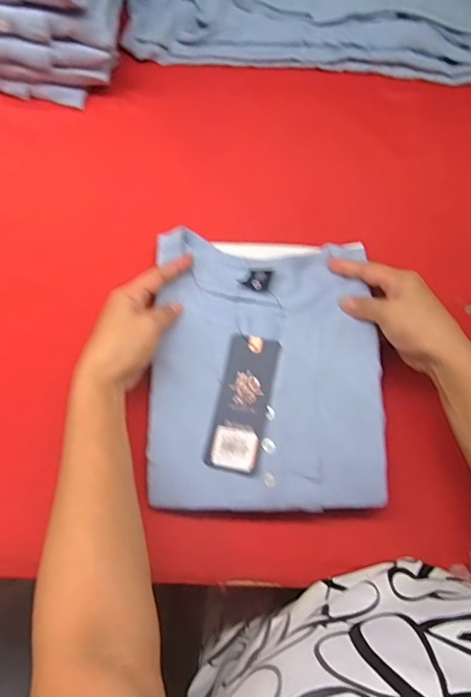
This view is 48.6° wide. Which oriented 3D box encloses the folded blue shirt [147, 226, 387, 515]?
[{"bbox_3d":[0.027,0.015,0.476,0.199,0.035,0.249,2,70,-2],"label":"folded blue shirt"}]

